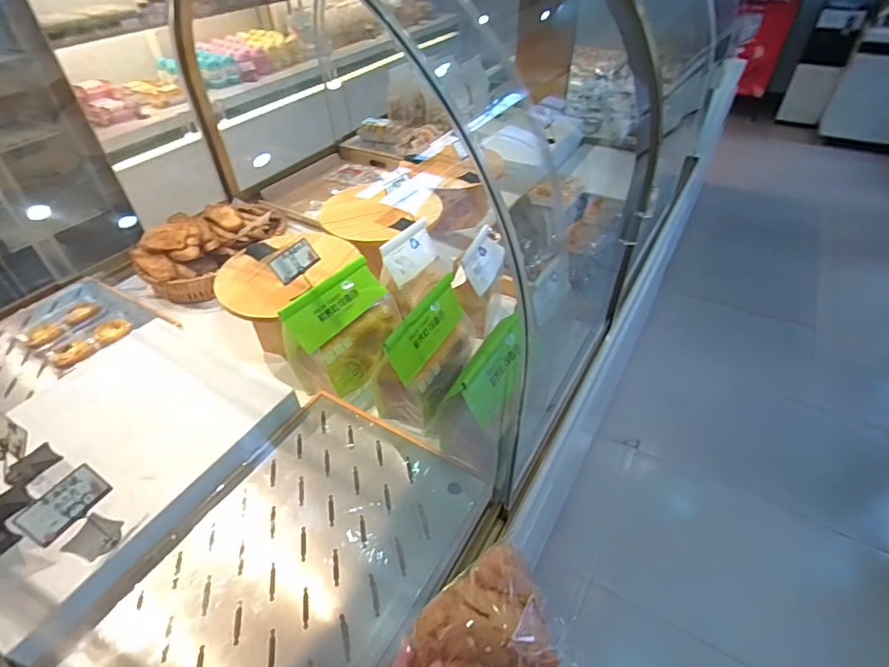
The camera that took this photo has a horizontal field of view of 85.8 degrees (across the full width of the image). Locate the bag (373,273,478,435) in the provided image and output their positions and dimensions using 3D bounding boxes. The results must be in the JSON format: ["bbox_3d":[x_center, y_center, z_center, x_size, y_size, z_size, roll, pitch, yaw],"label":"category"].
[{"bbox_3d":[-0.030,0.024,0.849,0.116,0.175,0.221,14,45,15],"label":"bag"}]

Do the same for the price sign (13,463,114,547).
[{"bbox_3d":[-0.465,0.209,0.589,0.049,0.010,0.089,46,42,-9],"label":"price sign"}]

